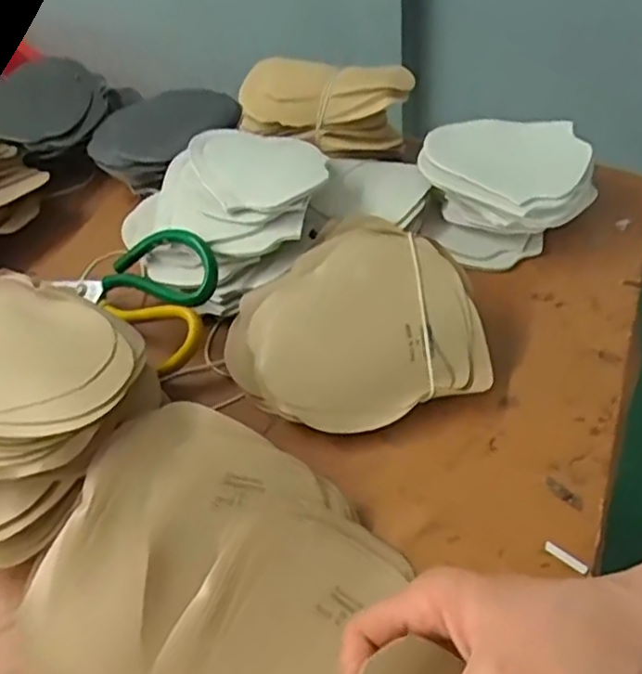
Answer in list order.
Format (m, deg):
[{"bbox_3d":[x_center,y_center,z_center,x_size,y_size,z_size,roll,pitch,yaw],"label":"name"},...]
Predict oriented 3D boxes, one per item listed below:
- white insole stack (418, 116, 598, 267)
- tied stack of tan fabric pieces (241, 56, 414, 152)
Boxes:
[{"bbox_3d":[0.146,-0.123,0.551,0.135,0.061,0.132,20,53,23],"label":"white insole stack"},{"bbox_3d":[0.004,-0.213,0.615,0.150,0.056,0.082,3,49,10],"label":"tied stack of tan fabric pieces"}]

